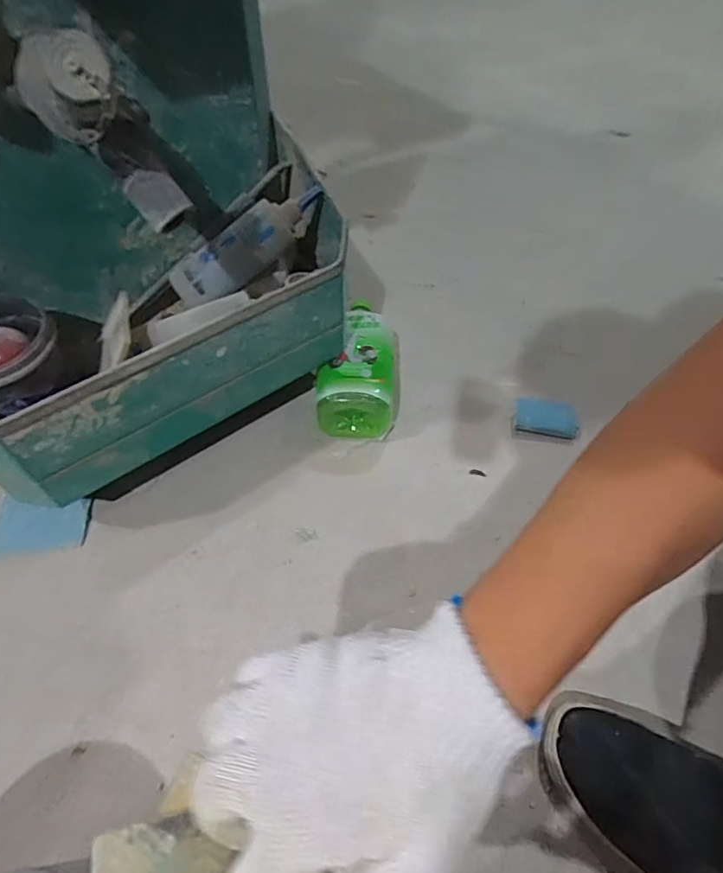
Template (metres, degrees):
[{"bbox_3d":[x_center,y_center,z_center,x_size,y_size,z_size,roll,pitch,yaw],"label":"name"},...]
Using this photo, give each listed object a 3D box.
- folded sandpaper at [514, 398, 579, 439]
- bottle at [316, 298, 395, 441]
[{"bbox_3d":[0.240,-0.026,0.693,0.078,0.020,0.051,9,55,5],"label":"folded sandpaper"},{"bbox_3d":[-0.002,-0.100,0.685,0.091,0.078,0.207,3,55,1],"label":"bottle"}]

